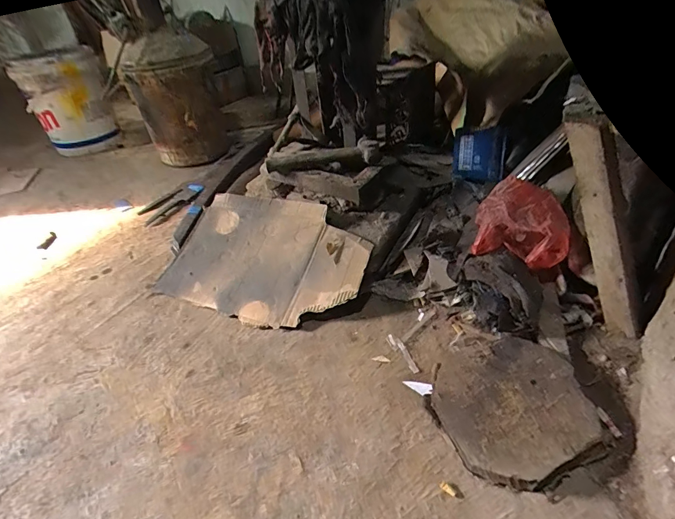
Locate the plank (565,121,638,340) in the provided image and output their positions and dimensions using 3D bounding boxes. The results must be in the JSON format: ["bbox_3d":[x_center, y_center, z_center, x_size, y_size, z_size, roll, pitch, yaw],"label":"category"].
[{"bbox_3d":[0.408,-0.026,0.591,0.050,0.380,0.033,-7,30,38],"label":"plank"}]

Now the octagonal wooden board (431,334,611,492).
[{"bbox_3d":[0.260,0.216,0.588,0.227,0.039,0.198,-19,38,-17],"label":"octagonal wooden board"}]

